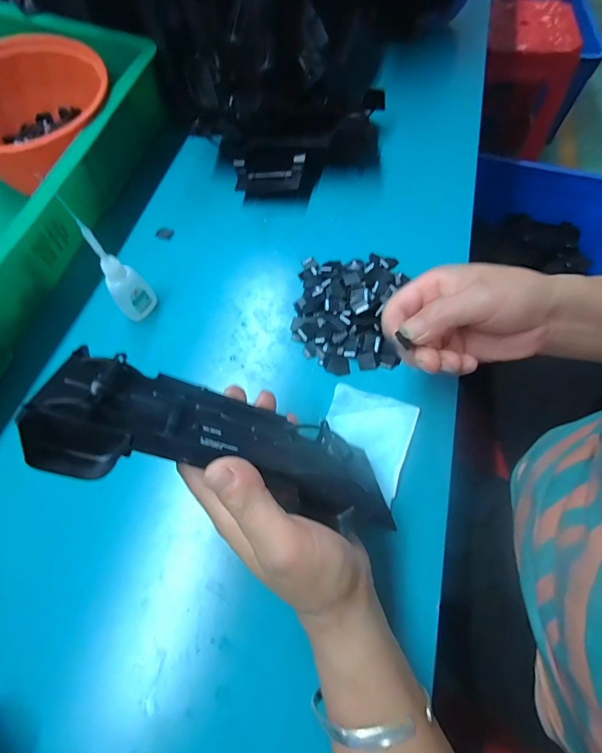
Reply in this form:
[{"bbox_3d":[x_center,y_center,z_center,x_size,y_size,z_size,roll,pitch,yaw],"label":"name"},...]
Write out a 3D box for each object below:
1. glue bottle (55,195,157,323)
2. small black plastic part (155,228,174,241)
[{"bbox_3d":[-0.156,-0.089,0.317,0.032,0.114,0.023,-33,69,-13],"label":"glue bottle"},{"bbox_3d":[-0.149,-0.157,0.409,0.020,0.004,0.013,13,67,7],"label":"small black plastic part"}]

